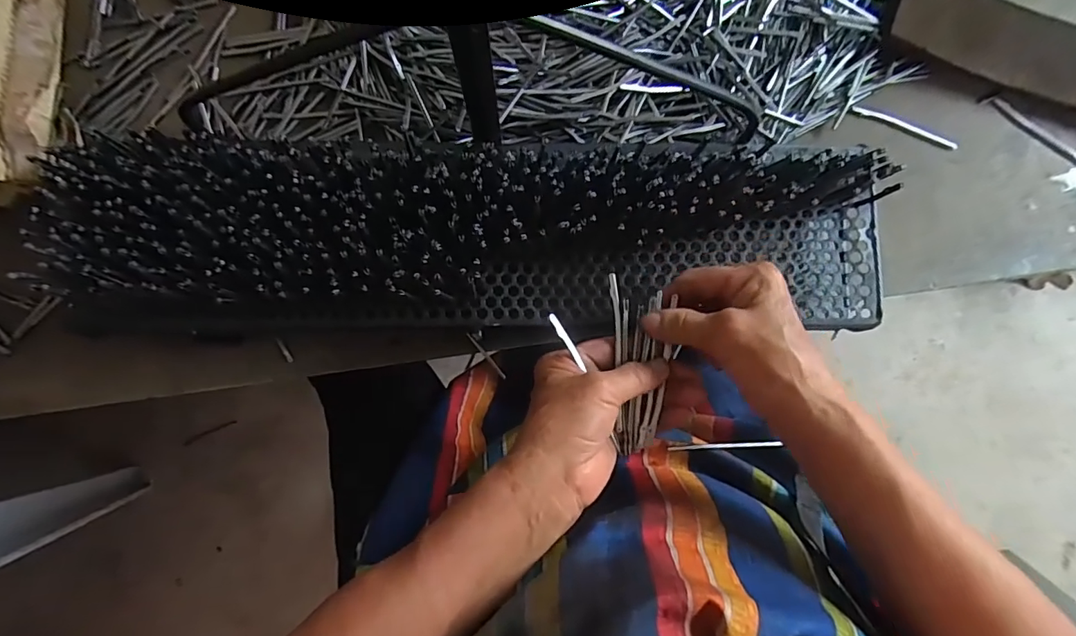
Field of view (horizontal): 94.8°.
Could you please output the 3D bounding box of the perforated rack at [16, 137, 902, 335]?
[{"bbox_3d":[-0.036,-0.057,0.359,0.596,0.065,0.133,-1,88,-2],"label":"perforated rack"}]

